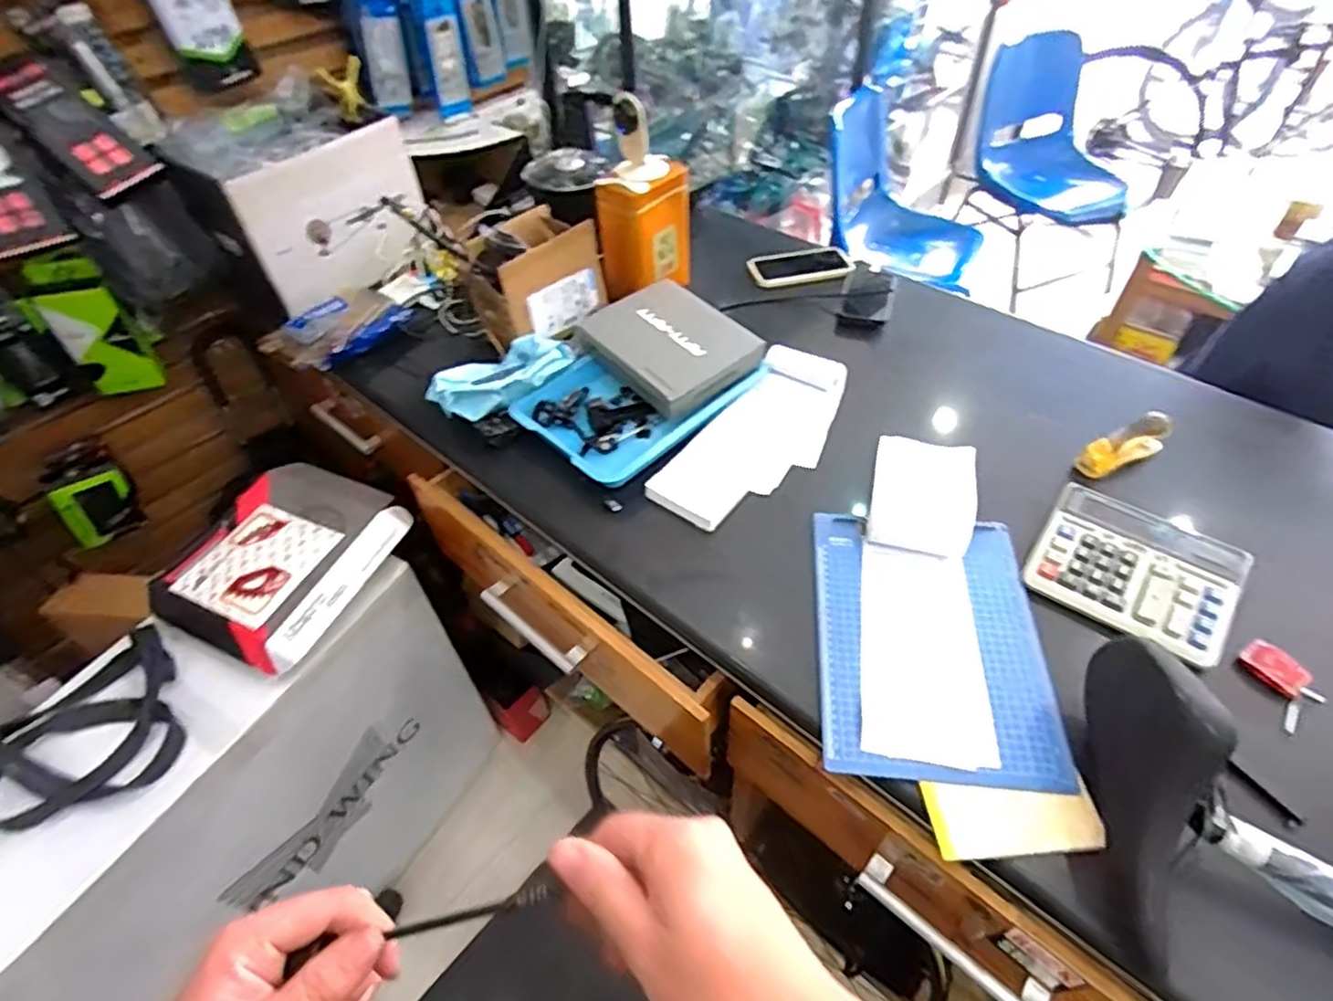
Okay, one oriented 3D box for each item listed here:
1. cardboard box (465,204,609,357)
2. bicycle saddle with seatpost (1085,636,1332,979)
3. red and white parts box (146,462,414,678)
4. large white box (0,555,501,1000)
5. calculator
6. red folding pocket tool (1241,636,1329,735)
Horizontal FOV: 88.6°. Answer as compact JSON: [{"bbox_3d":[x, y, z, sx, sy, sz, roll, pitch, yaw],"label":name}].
[{"bbox_3d":[-0.205,-0.356,1.085,0.154,0.136,0.224,30,56,26],"label":"cardboard box"},{"bbox_3d":[0.560,0.351,0.444,0.607,0.131,0.199,33,57,28],"label":"bicycle saddle with seatpost"},{"bbox_3d":[-0.568,0.083,1.020,0.271,0.056,0.300,19,51,18],"label":"red and white parts box"},{"bbox_3d":[-0.660,0.476,1.150,0.253,0.668,0.670,27,54,24],"label":"large white box"},{"bbox_3d":[0.521,0.074,0.761,0.193,0.033,0.176,28,55,25],"label":"calculator"},{"bbox_3d":[0.605,0.178,0.676,0.067,0.027,0.073,-25,52,-19],"label":"red folding pocket tool"}]

